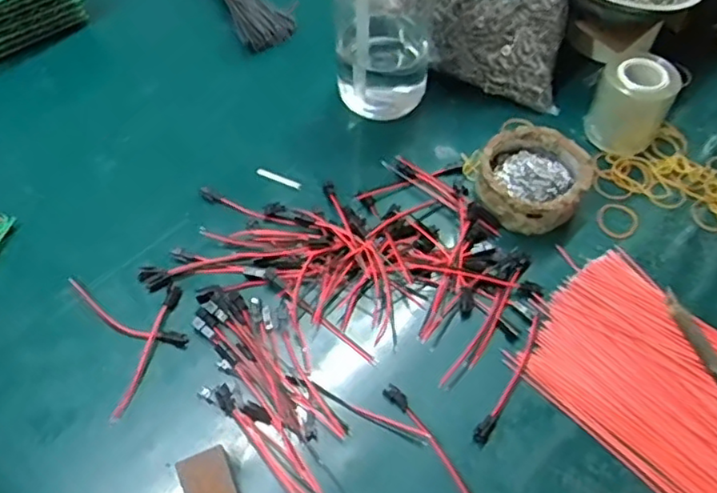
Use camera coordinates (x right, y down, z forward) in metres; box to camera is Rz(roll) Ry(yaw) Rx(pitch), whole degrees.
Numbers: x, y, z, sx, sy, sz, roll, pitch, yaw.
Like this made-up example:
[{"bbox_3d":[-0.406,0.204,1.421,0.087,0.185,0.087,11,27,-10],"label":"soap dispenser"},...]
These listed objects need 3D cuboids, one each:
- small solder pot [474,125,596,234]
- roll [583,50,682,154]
[{"bbox_3d":[0.137,-0.053,0.504,0.081,0.036,0.082,0,57,-1],"label":"small solder pot"},{"bbox_3d":[0.227,-0.120,0.535,0.058,0.071,0.058,0,57,-1],"label":"roll"}]

